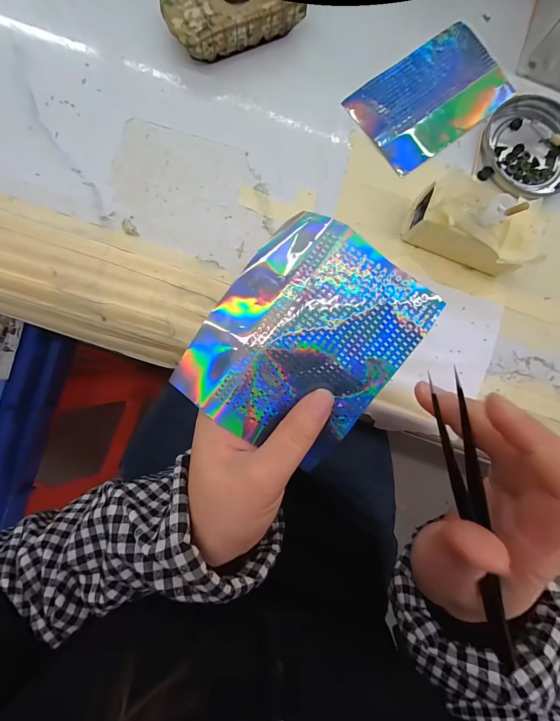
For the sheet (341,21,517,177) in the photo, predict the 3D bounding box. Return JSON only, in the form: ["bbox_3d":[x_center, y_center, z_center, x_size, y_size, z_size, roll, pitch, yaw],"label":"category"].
[{"bbox_3d":[0.120,-0.206,0.248,0.124,0.004,0.075,-36,89,-6],"label":"sheet"}]

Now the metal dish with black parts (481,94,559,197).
[{"bbox_3d":[0.196,-0.169,0.251,0.078,0.011,0.078,0,86,-4],"label":"metal dish with black parts"}]

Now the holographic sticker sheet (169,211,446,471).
[{"bbox_3d":[0.012,-0.010,0.174,0.100,0.029,0.118,35,84,-1],"label":"holographic sticker sheet"}]

